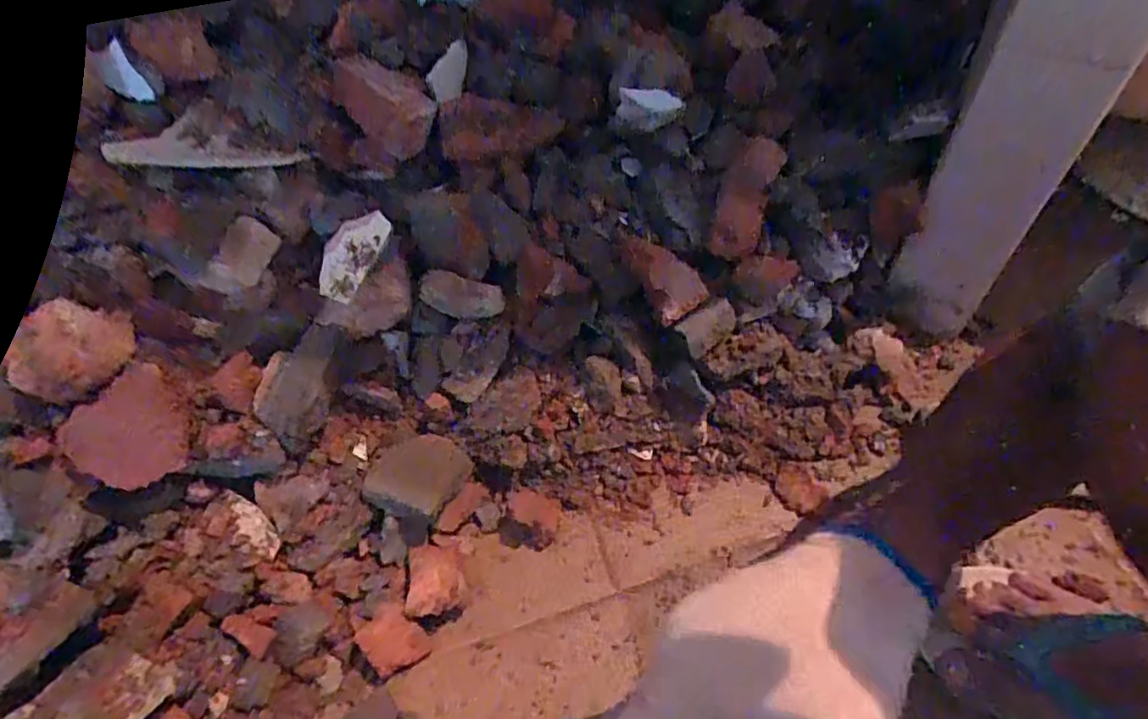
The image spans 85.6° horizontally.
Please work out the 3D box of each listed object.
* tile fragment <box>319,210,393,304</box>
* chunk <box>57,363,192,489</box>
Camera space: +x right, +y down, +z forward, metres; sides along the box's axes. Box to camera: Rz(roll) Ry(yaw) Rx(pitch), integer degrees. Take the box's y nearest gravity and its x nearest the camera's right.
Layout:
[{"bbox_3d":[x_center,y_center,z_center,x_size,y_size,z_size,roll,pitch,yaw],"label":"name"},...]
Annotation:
[{"bbox_3d":[-0.173,-0.083,0.485,0.036,0.018,0.075,34,93,25],"label":"tile fragment"},{"bbox_3d":[-0.306,0.050,0.436,0.076,0.070,0.046,-45,22,-13],"label":"chunk"}]

